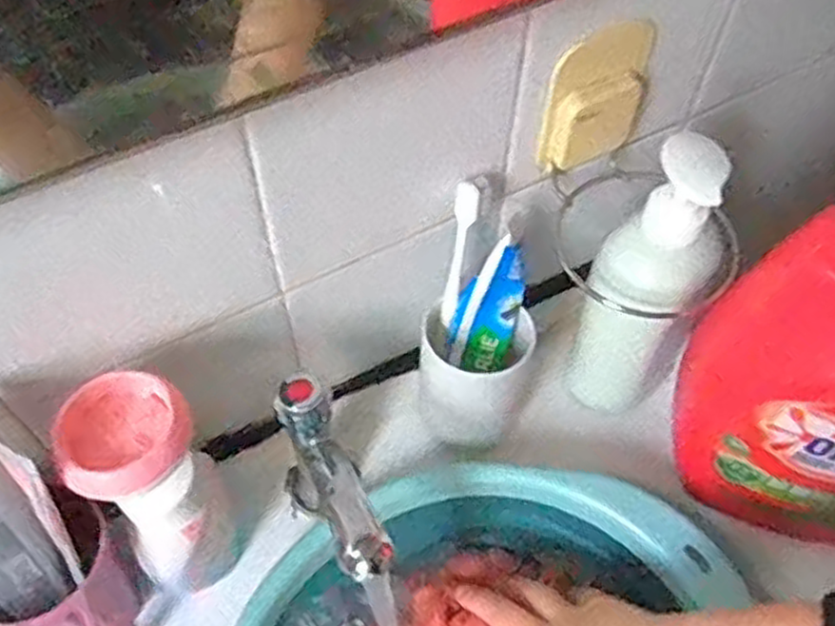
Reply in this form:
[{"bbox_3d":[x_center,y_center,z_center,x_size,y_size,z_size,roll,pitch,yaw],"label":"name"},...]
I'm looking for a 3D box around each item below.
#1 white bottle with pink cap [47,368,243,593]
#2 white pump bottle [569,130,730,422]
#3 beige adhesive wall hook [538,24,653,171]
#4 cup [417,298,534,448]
[{"bbox_3d":[-0.142,0.102,0.429,0.064,0.157,0.074,-32,63,-21],"label":"white bottle with pink cap"},{"bbox_3d":[0.150,-0.018,0.492,0.069,0.206,0.075,1,56,-2],"label":"white pump bottle"},{"bbox_3d":[0.106,-0.126,0.445,0.070,0.088,0.023,-33,64,-22],"label":"beige adhesive wall hook"},{"bbox_3d":[0.034,0.045,0.503,0.070,0.079,0.065,1,56,-2],"label":"cup"}]

